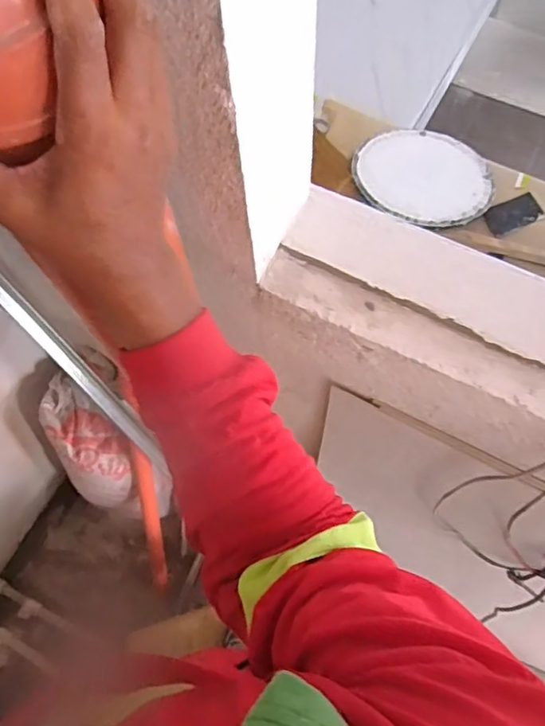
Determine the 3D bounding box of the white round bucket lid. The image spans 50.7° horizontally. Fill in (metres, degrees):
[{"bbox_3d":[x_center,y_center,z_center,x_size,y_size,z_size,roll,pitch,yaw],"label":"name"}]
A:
[{"bbox_3d":[0.318,-0.397,1.209,0.249,0.028,0.269,-1,67,1],"label":"white round bucket lid"}]

